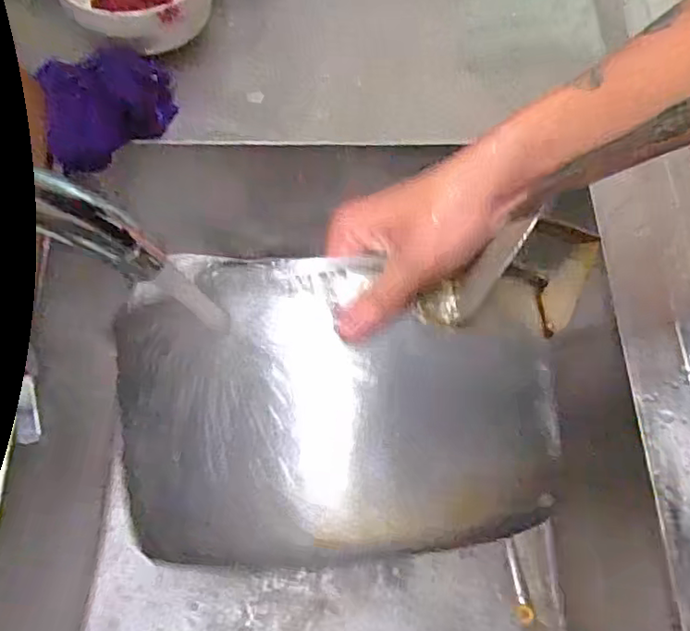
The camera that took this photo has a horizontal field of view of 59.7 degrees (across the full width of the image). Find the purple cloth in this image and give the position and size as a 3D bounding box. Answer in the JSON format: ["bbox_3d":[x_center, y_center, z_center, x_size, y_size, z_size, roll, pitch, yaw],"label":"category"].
[{"bbox_3d":[-0.223,-0.196,0.573,0.118,0.078,0.071,-15,68,-9],"label":"purple cloth"}]

